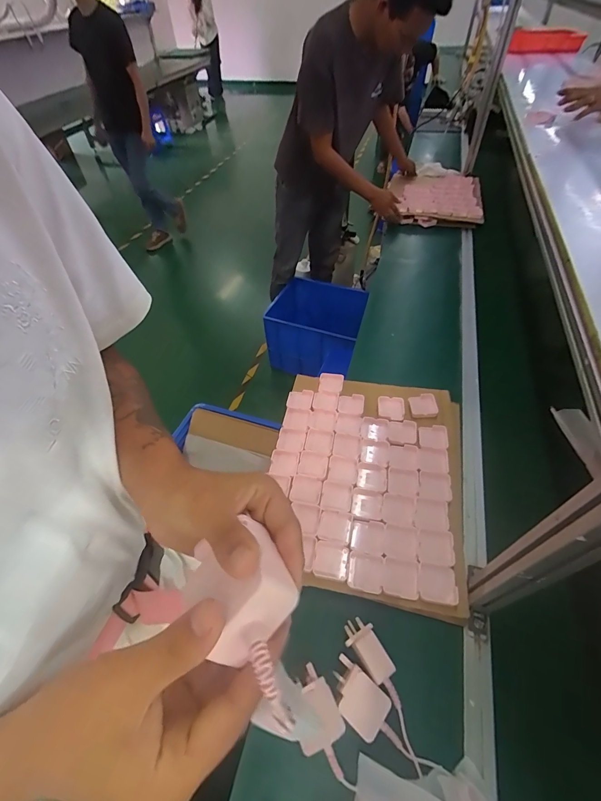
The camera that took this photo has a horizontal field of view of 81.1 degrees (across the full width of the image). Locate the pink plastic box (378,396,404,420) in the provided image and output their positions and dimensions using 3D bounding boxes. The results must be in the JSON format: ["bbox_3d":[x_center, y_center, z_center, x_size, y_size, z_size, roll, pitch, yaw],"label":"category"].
[{"bbox_3d":[0.220,0.018,0.850,0.063,0.016,0.068,5,51,7],"label":"pink plastic box"}]

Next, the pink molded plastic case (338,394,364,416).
[{"bbox_3d":[0.124,0.011,0.860,0.060,0.010,0.064,7,51,8],"label":"pink molded plastic case"}]

